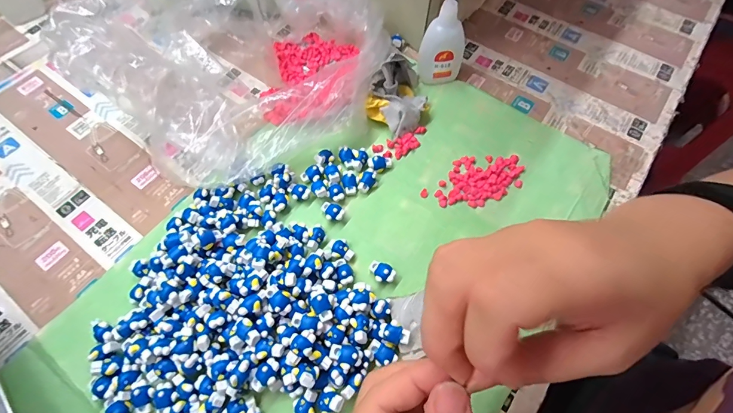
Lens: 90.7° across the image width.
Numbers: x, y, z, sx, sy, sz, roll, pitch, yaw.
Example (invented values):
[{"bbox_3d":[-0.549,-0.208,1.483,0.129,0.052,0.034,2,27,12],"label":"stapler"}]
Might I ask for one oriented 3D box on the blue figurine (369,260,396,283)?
[{"bbox_3d":[0.012,0.052,0.288,0.022,0.012,0.016,34,68,16],"label":"blue figurine"}]

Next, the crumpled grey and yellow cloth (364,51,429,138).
[{"bbox_3d":[0.032,-0.115,0.359,0.059,0.035,0.090,7,64,4],"label":"crumpled grey and yellow cloth"}]

